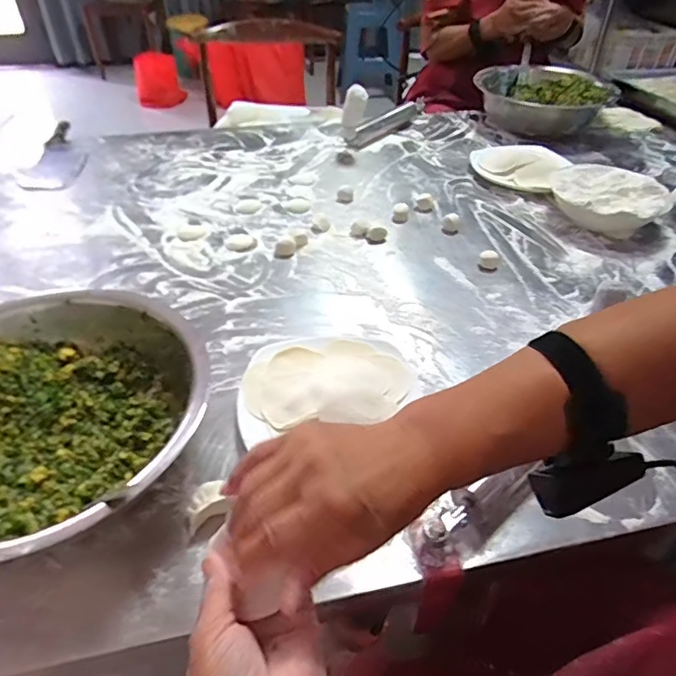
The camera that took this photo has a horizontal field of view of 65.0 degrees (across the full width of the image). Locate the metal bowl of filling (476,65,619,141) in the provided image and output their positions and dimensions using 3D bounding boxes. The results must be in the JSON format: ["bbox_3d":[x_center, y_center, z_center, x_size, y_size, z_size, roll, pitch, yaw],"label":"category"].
[{"bbox_3d":[0.407,-0.479,1.079,0.261,0.096,0.237,13,45,15],"label":"metal bowl of filling"}]

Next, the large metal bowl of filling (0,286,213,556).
[{"bbox_3d":[-0.257,0.074,0.462,0.259,0.081,0.270,0,43,0],"label":"large metal bowl of filling"}]

